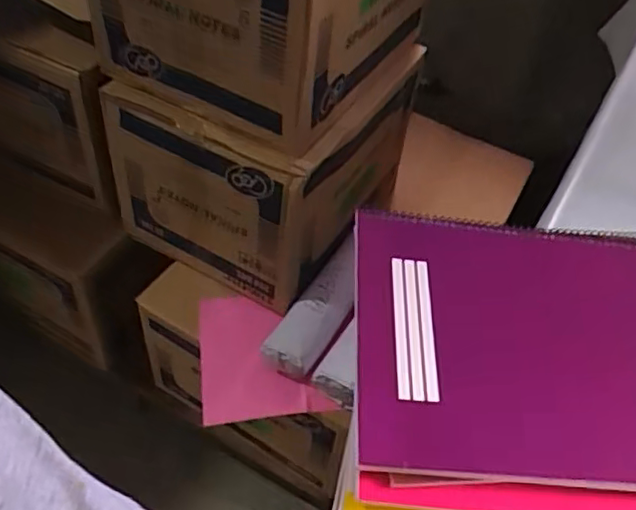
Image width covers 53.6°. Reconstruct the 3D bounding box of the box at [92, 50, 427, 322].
[{"bbox_3d":[-0.056,-0.196,1.039,0.310,0.289,0.444,27,51,17],"label":"box"}]

